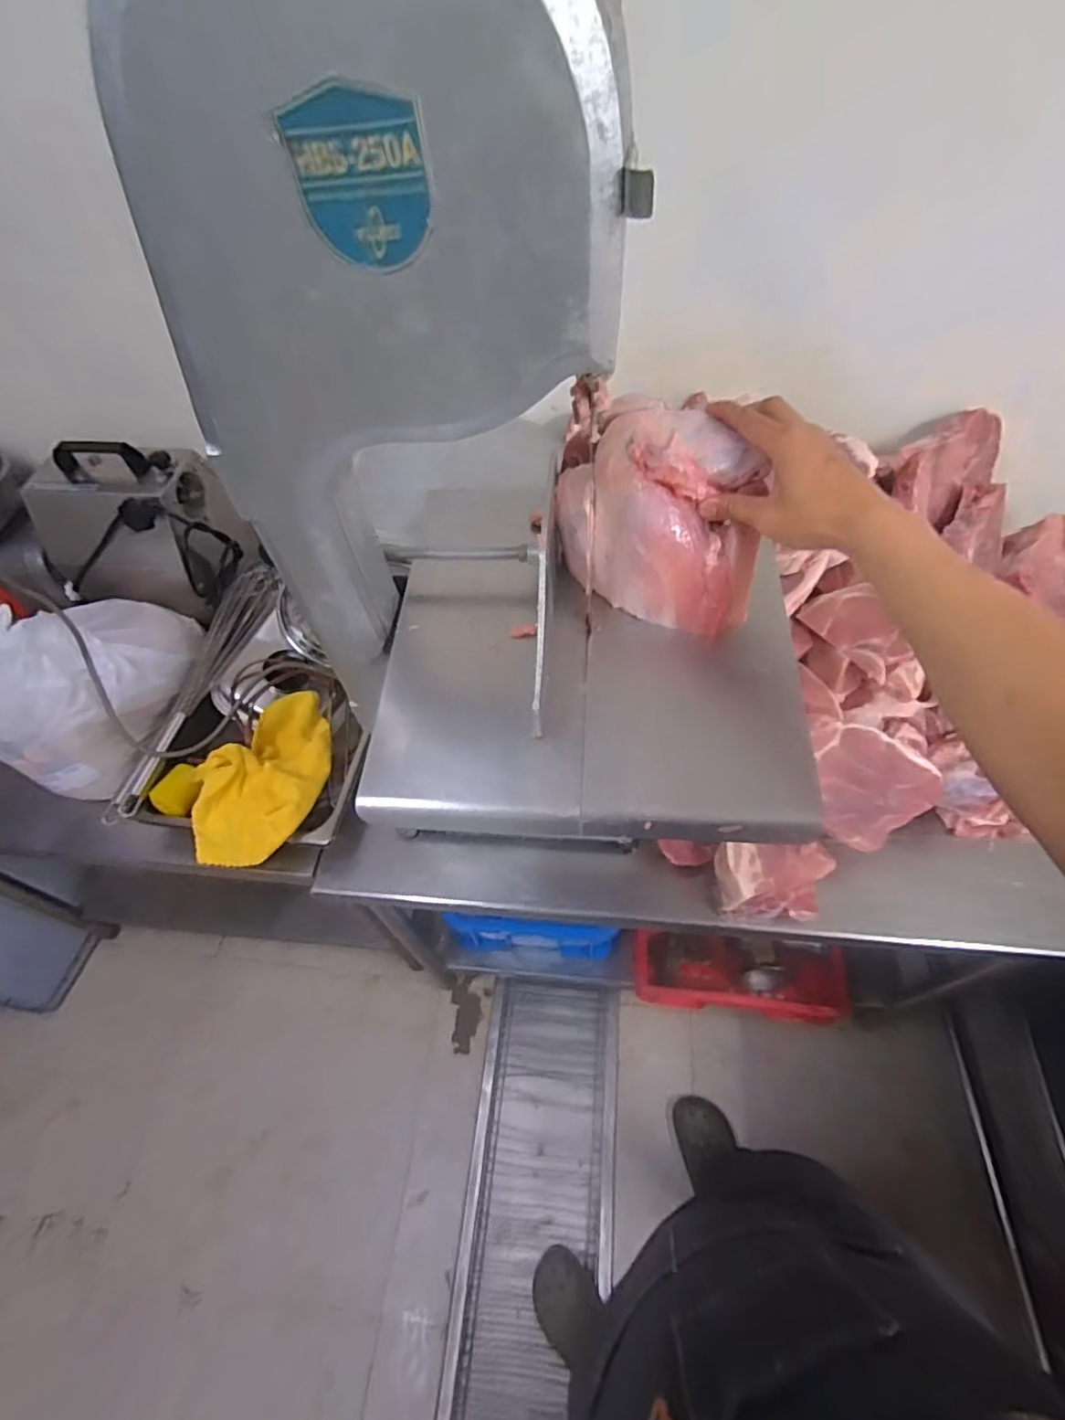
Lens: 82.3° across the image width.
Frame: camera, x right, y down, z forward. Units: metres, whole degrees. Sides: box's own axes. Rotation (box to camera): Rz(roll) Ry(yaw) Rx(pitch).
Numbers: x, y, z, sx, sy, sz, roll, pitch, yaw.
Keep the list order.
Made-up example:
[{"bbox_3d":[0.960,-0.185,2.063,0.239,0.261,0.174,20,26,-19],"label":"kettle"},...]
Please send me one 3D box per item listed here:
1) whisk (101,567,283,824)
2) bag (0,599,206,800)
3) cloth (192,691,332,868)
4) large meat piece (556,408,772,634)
[{"bbox_3d":[-0.528,-0.046,0.943,0.089,0.074,0.454,14,56,14],"label":"whisk"},{"bbox_3d":[-0.651,-0.059,0.898,0.214,0.239,0.309,19,57,17],"label":"bag"},{"bbox_3d":[-0.373,0.083,0.865,0.168,0.072,0.257,3,54,7],"label":"cloth"},{"bbox_3d":[0.116,-0.172,0.554,0.182,0.148,0.093,29,61,23],"label":"large meat piece"}]

